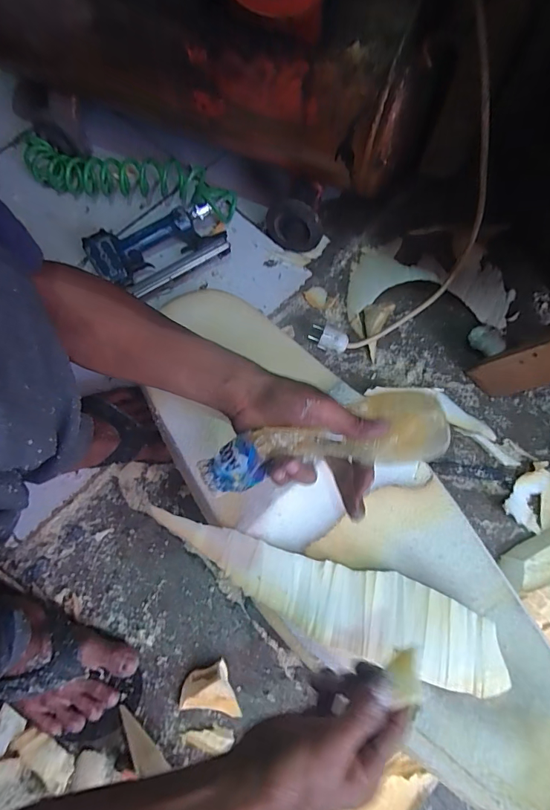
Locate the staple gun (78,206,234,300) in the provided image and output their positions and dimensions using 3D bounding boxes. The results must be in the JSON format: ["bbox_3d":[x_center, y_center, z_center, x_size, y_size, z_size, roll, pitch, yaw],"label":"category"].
[{"bbox_3d":[-0.183,-0.247,0.679,0.207,0.056,0.114,-28,74,-8],"label":"staple gun"}]

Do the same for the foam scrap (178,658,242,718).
[{"bbox_3d":[-0.084,0.357,0.512,0.067,0.022,0.062,-20,73,-6],"label":"foam scrap"}]

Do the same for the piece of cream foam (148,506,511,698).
[{"bbox_3d":[0.045,0.194,0.426,0.355,0.025,0.080,17,73,6],"label":"piece of cream foam"}]

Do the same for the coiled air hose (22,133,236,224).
[{"bbox_3d":[-0.250,-0.386,0.713,0.375,0.061,0.084,12,72,4],"label":"coiled air hose"}]

